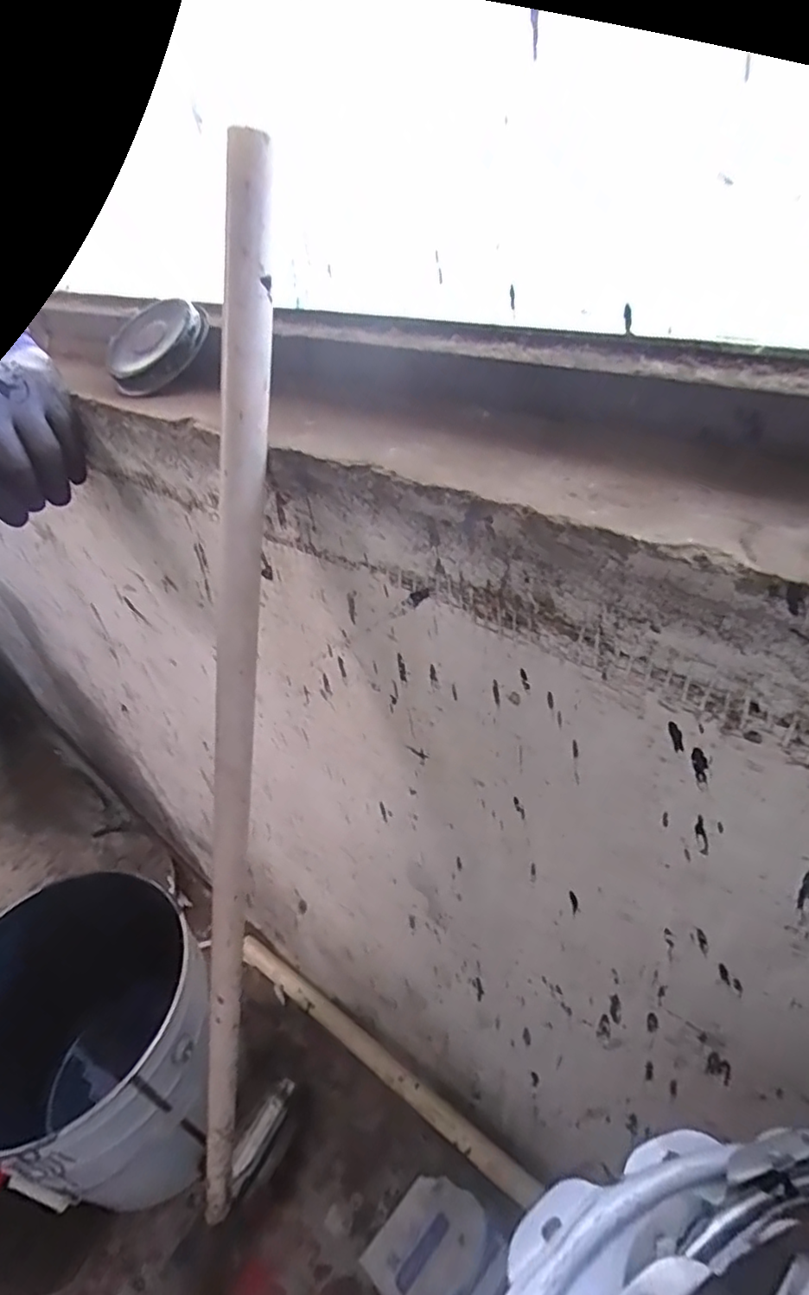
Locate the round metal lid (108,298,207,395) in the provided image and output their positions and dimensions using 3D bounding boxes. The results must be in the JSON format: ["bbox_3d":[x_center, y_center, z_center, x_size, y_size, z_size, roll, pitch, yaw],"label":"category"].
[{"bbox_3d":[-0.189,-0.226,0.445,0.078,0.016,0.077,2,75,23],"label":"round metal lid"}]

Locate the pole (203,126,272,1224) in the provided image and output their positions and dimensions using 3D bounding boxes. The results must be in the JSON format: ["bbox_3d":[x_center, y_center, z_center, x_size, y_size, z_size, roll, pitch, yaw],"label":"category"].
[{"bbox_3d":[-0.125,0.145,0.430,0.025,0.819,0.027,20,25,26],"label":"pole"}]

